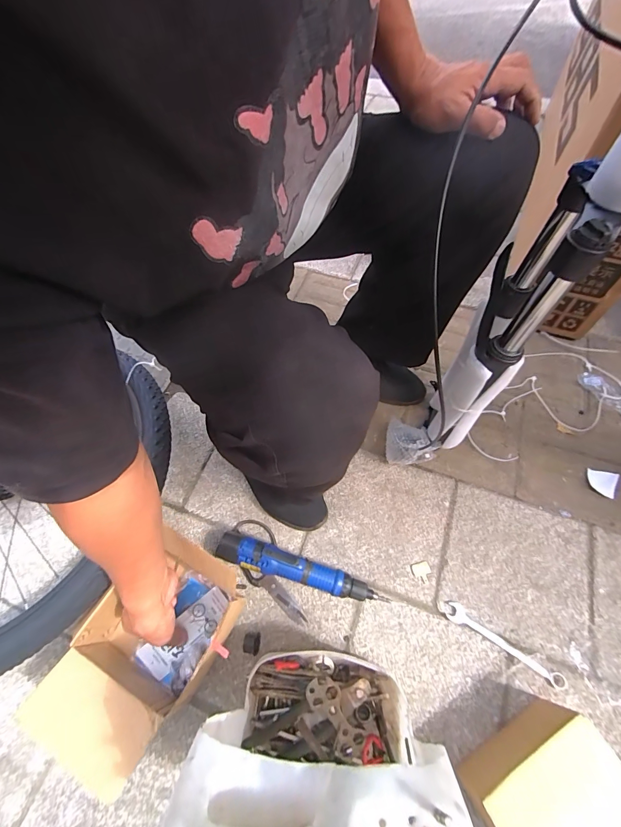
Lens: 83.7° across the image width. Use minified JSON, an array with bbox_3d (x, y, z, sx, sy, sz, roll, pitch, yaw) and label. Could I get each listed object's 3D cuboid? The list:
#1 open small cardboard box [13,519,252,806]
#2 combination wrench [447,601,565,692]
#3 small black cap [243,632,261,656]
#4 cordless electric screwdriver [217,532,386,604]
[{"bbox_3d":[-0.242,0.330,0.517,0.170,0.159,0.269,25,65,14],"label":"open small cardboard box"},{"bbox_3d":[0.315,0.381,0.567,0.186,0.013,0.032,32,67,17],"label":"combination wrench"},{"bbox_3d":[-0.096,0.377,0.567,0.023,0.031,0.029,1,62,2],"label":"small black cap"},{"bbox_3d":[-0.015,0.274,0.608,0.301,0.058,0.051,15,63,9],"label":"cordless electric screwdriver"}]

